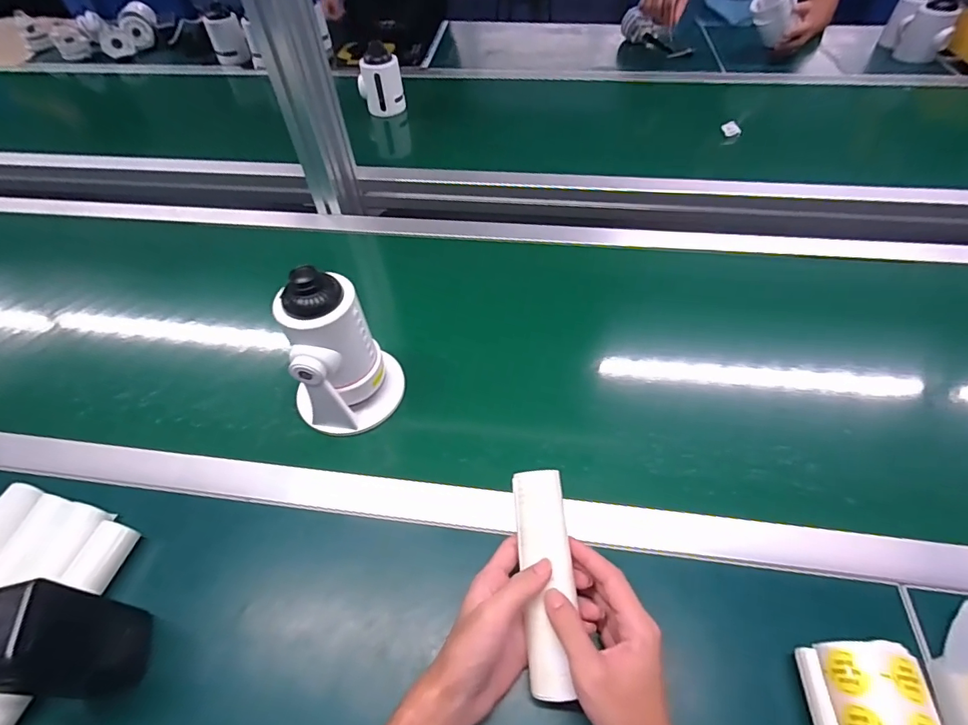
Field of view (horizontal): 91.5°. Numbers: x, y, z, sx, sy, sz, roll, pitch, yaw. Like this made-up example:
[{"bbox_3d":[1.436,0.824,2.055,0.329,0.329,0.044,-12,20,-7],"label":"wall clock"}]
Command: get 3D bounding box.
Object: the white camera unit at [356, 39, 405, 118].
[{"bbox_3d":[-0.222,-0.603,1.005,0.090,0.112,0.100,-9,52,-5],"label":"white camera unit"}]

